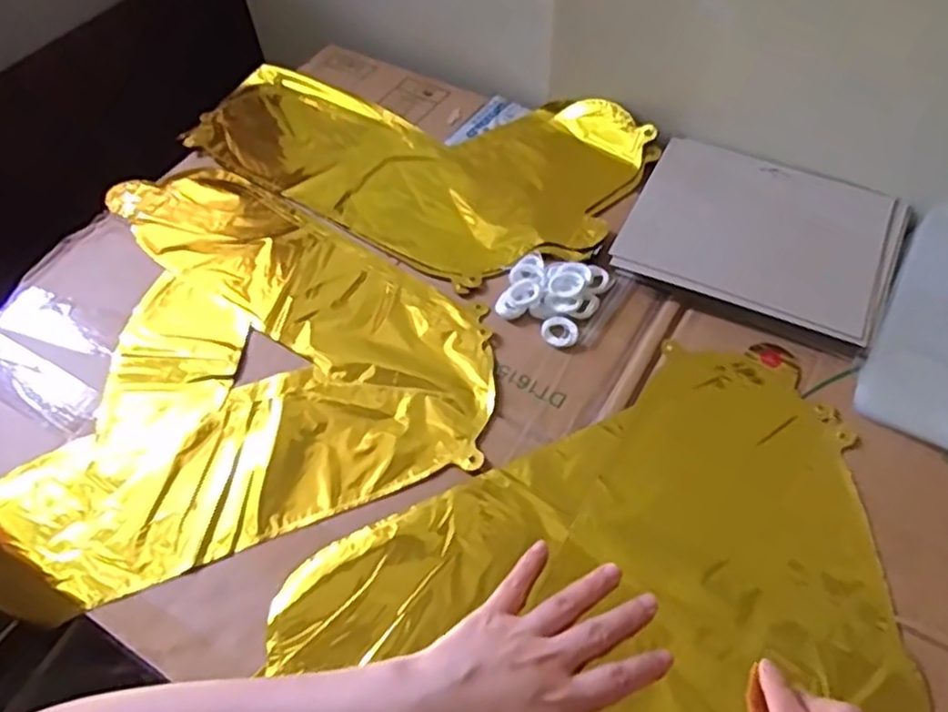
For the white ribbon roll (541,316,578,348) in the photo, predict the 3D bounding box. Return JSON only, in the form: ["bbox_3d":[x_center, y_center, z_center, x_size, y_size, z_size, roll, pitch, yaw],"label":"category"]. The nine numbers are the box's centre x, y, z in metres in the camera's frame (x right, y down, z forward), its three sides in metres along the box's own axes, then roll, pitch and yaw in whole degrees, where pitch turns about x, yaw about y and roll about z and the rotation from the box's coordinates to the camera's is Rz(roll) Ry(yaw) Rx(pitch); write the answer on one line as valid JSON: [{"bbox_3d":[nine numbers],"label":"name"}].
[{"bbox_3d":[0.065,-0.018,0.536,0.027,0.006,0.026,-1,55,1],"label":"white ribbon roll"}]

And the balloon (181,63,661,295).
[{"bbox_3d":[-0.064,-0.192,0.668,0.405,0.034,0.233,24,59,18],"label":"balloon"}]

